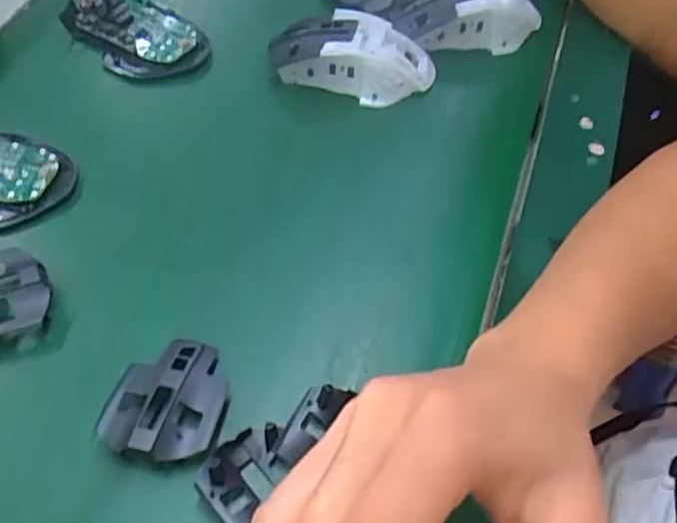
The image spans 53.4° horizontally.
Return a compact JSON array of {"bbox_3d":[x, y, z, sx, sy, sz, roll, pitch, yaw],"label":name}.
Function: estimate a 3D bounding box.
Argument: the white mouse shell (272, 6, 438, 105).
[{"bbox_3d":[0.010,-0.138,0.472,0.115,0.049,0.059,3,54,1],"label":"white mouse shell"}]

